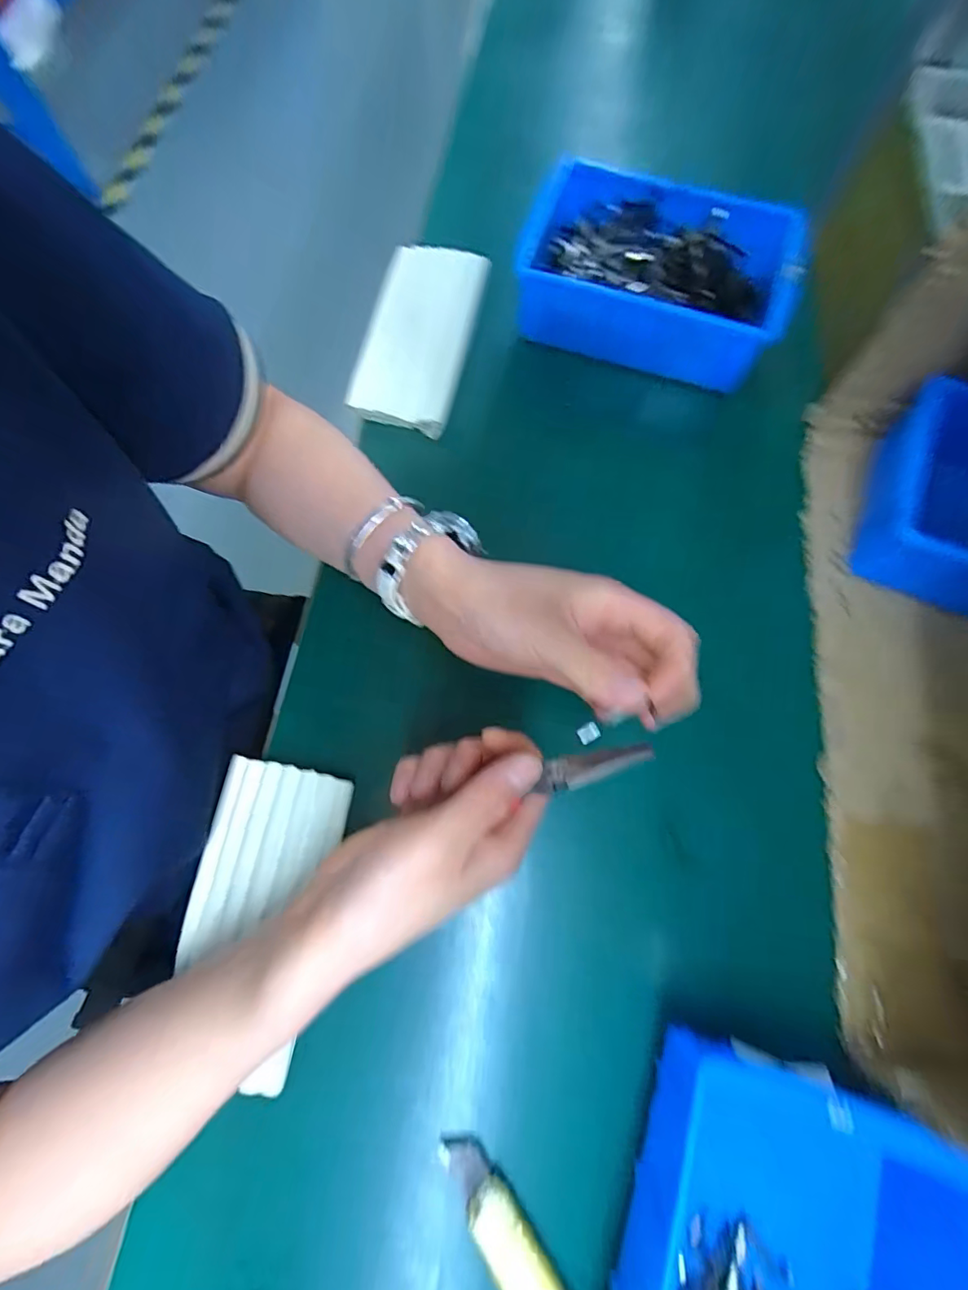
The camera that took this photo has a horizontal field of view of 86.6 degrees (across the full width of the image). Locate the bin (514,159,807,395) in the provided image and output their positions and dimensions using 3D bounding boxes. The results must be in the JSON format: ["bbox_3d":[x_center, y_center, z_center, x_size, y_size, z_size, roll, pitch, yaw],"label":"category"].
[{"bbox_3d":[0.132,-0.295,0.408,0.205,0.058,0.135,22,74,6],"label":"bin"}]

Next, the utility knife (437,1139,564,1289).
[{"bbox_3d":[0.014,0.308,0.260,0.027,0.008,0.106,-30,75,-9],"label":"utility knife"}]

